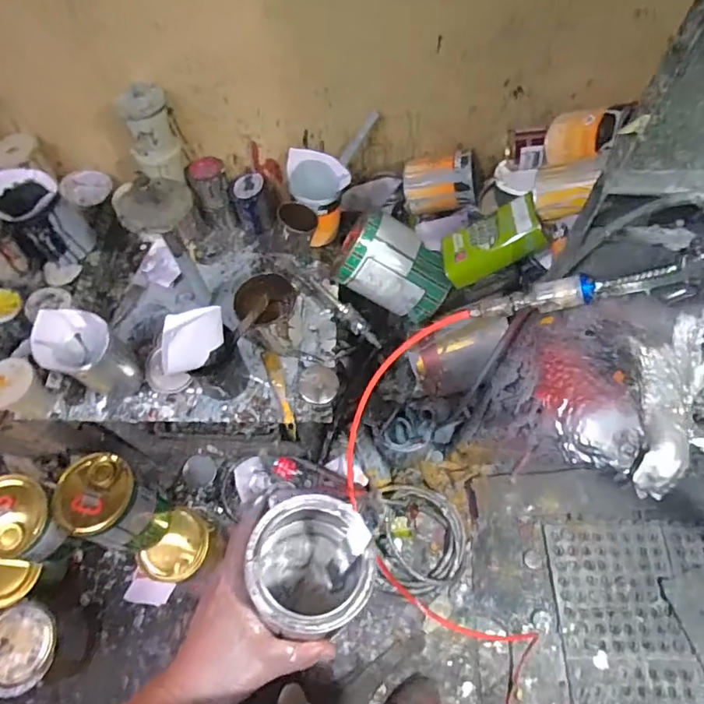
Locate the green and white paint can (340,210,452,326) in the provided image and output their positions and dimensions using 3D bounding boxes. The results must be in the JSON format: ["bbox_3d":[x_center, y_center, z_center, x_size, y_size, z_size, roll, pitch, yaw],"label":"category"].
[{"bbox_3d":[0.092,-0.178,1.055,0.220,0.165,0.145,26,29,-8],"label":"green and white paint can"}]

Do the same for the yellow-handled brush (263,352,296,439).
[{"bbox_3d":[-0.135,0.079,0.950,0.026,0.014,0.193,-16,63,-7],"label":"yellow-handled brush"}]

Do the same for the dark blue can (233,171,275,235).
[{"bbox_3d":[-0.215,-0.322,1.091,0.079,0.101,0.086,-16,63,-6],"label":"dark blue can"}]

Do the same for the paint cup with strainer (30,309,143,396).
[{"bbox_3d":[-0.464,0.010,0.906,0.130,0.174,0.112,15,64,9],"label":"paint cup with strainer"}]

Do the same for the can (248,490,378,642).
[{"bbox_3d":[-0.036,0.192,0.452,0.095,0.095,0.105,-27,65,-12],"label":"can"}]

